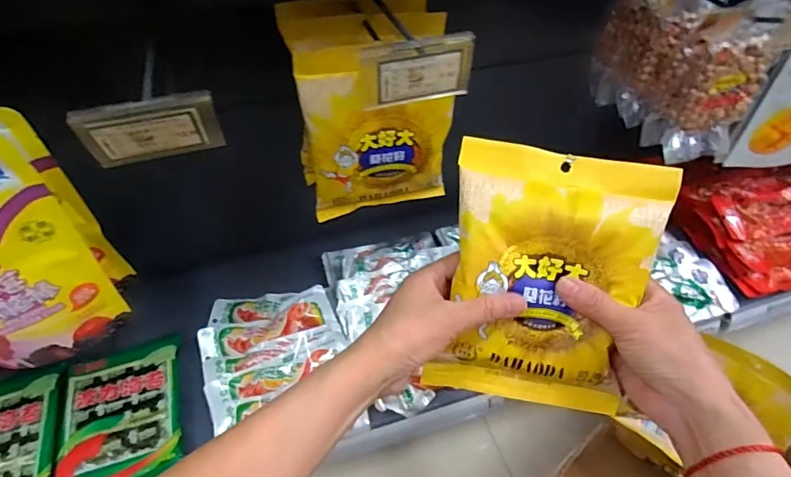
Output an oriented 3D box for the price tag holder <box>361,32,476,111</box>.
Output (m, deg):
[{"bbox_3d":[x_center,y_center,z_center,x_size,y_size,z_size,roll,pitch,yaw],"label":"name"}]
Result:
[{"bbox_3d":[0.016,-0.120,0.338,0.081,0.044,0.011,-11,51,-10],"label":"price tag holder"}]

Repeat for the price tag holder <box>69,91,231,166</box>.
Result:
[{"bbox_3d":[-0.159,-0.070,0.309,0.081,0.046,0.011,-13,51,-11],"label":"price tag holder"}]

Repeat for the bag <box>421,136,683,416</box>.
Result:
[{"bbox_3d":[0.112,0.036,0.354,0.147,0.195,0.036,10,12,4],"label":"bag"}]

